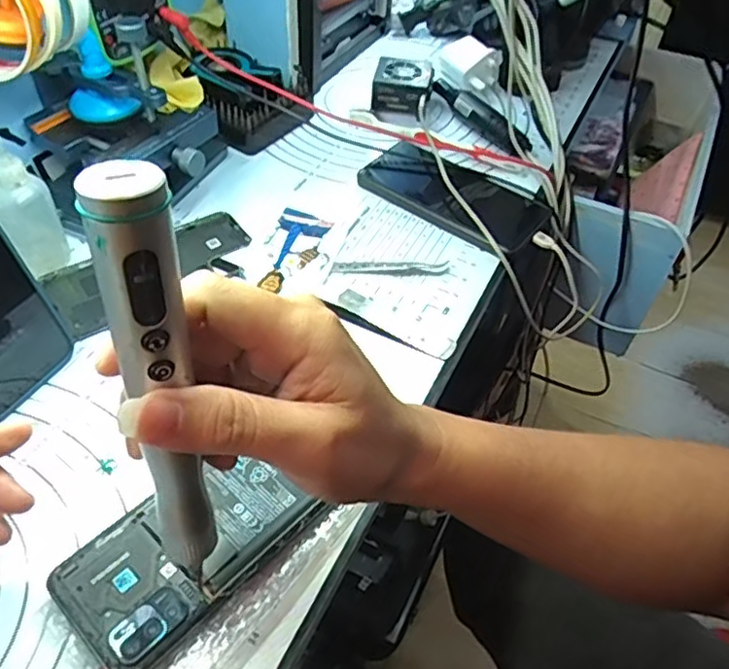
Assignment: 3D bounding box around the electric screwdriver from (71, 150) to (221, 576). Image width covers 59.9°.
[{"bbox_3d":[-0.071,0.025,0.223,0.021,0.172,0.025,21,43,17],"label":"electric screwdriver"}]

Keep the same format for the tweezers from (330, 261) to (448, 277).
[{"bbox_3d":[0.021,-0.053,0.495,0.090,0.009,0.014,3,48,-1],"label":"tweezers"}]

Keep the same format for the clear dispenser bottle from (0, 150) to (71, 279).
[{"bbox_3d":[-0.246,-0.092,0.453,0.039,0.105,0.043,-25,54,-23],"label":"clear dispenser bottle"}]

